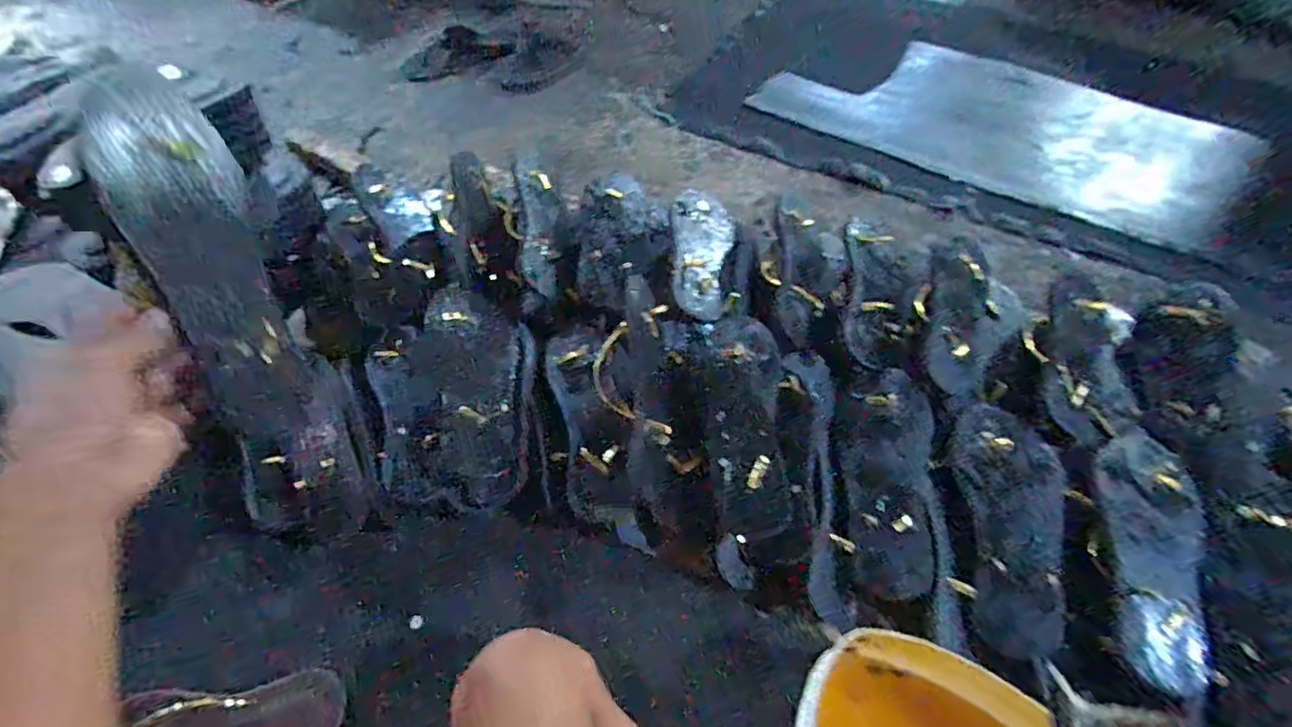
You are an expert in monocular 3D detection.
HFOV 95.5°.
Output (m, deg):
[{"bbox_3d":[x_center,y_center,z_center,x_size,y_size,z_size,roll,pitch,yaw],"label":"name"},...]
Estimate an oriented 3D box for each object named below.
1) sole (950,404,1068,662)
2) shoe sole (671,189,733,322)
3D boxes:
[{"bbox_3d":[0.368,0.154,0.587,0.094,0.030,0.246,9,55,6],"label":"sole"},{"bbox_3d":[0.076,-0.149,0.789,0.089,0.022,0.219,13,56,-17],"label":"shoe sole"}]

